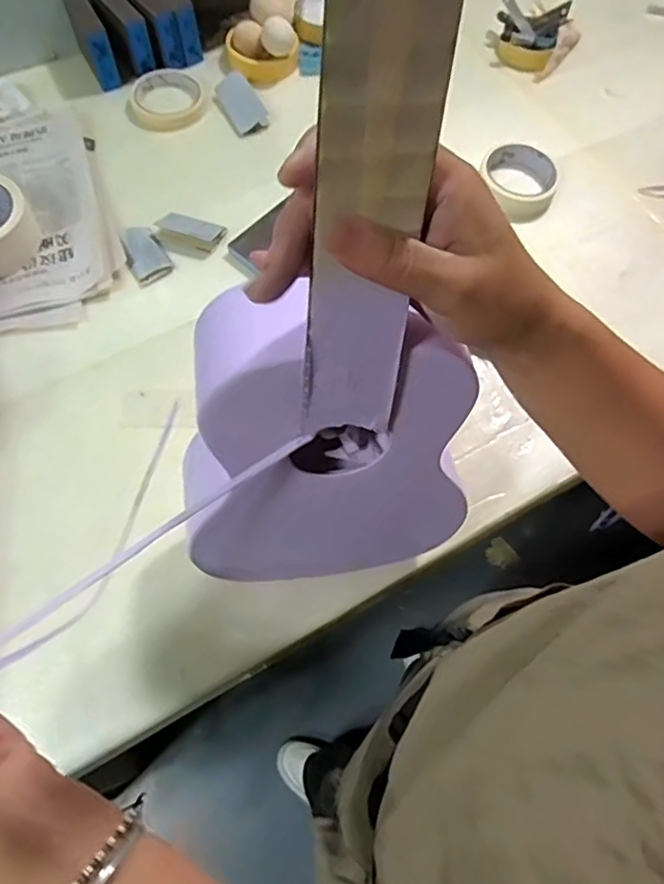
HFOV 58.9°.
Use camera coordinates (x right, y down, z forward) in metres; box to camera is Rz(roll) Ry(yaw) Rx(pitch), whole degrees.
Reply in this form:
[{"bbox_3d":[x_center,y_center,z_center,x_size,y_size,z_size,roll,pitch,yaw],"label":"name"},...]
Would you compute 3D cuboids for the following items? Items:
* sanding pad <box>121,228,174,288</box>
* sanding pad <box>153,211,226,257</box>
[{"bbox_3d":[-0.201,-0.200,0.624,0.041,0.004,0.072,-32,72,-14],"label":"sanding pad"},{"bbox_3d":[-0.157,-0.229,0.644,0.066,0.014,0.048,18,68,6],"label":"sanding pad"}]

